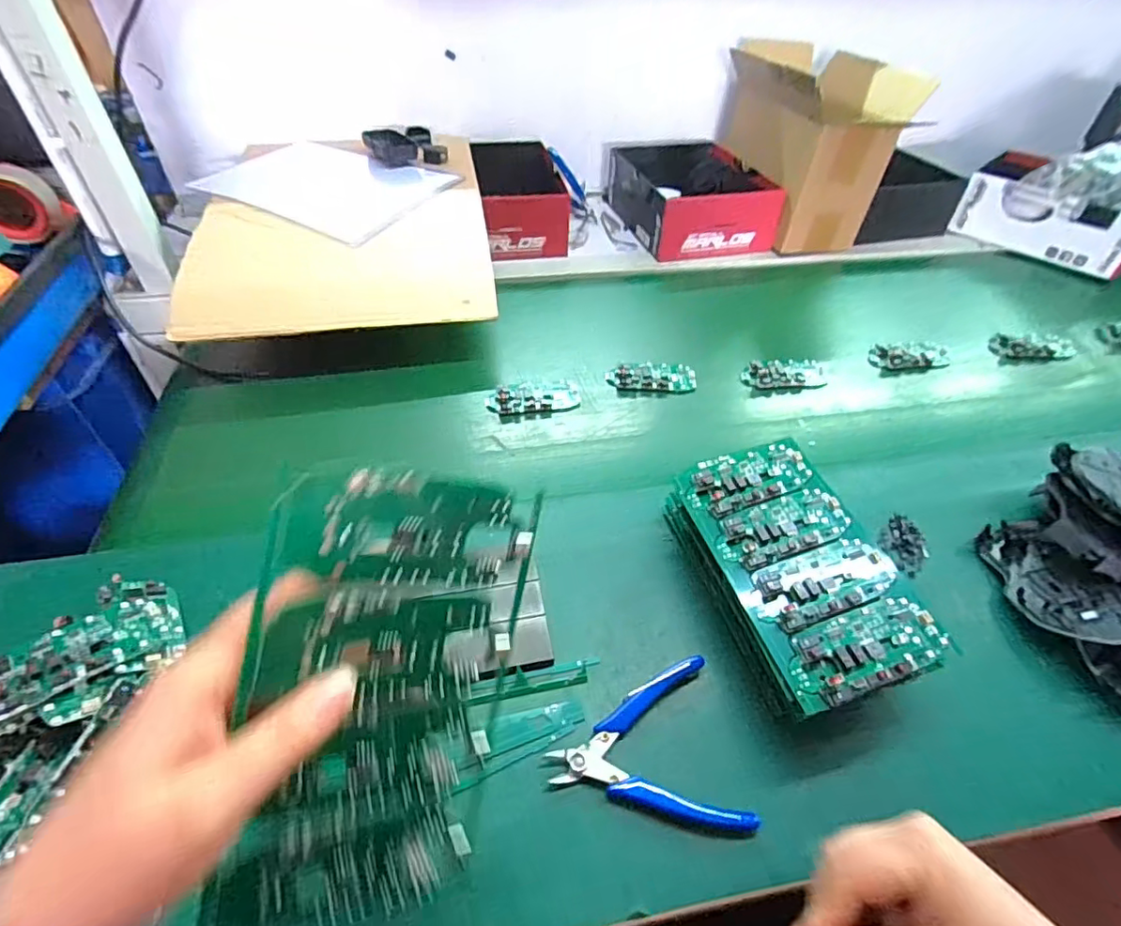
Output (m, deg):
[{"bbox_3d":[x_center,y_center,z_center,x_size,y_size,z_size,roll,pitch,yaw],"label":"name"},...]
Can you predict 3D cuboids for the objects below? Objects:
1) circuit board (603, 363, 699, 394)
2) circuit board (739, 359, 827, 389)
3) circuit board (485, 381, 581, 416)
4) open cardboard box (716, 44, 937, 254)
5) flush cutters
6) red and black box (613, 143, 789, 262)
[{"bbox_3d":[0.104,-0.098,0.647,0.099,0.010,0.041,0,46,-2],"label":"circuit board"},{"bbox_3d":[0.257,-0.103,0.658,0.098,0.012,0.044,-6,47,-8],"label":"circuit board"},{"bbox_3d":[-0.029,-0.073,0.618,0.100,0.008,0.045,-7,47,-9],"label":"circuit board"},{"bbox_3d":[0.372,-0.462,0.842,0.164,0.207,0.241,-12,48,-14],"label":"open cardboard box"},{"bbox_3d":[0.053,0.186,0.364,0.115,0.015,0.101,-6,47,-8],"label":"flush cutters"},{"bbox_3d":[0.201,-0.422,0.899,0.209,0.109,0.251,-5,46,-7],"label":"red and black box"}]

